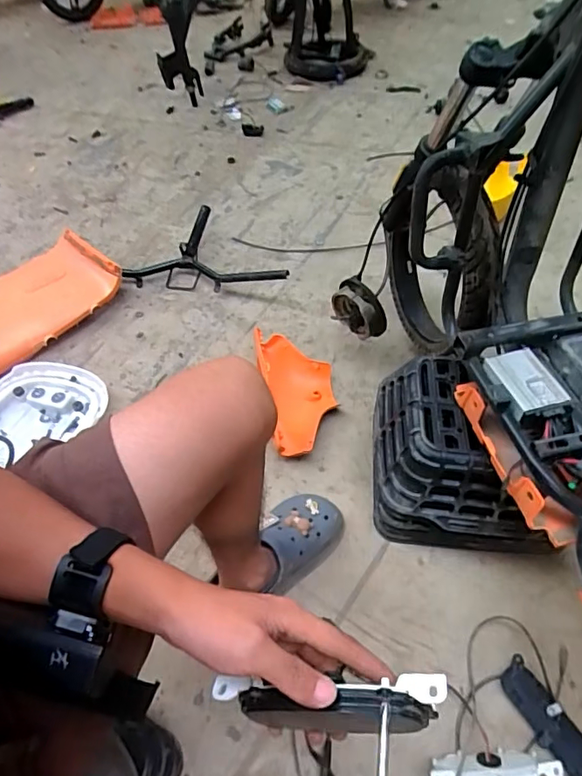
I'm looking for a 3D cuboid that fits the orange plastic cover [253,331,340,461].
[{"bbox_3d":[0.014,0.009,0.984,0.141,0.083,0.290,-7,51,-3],"label":"orange plastic cover"}]

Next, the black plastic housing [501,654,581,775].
[{"bbox_3d":[0.333,0.438,0.634,0.057,0.039,0.163,-25,54,-17],"label":"black plastic housing"}]

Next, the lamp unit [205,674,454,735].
[{"bbox_3d":[0.023,0.206,0.321,0.154,0.066,0.029,-16,47,22],"label":"lamp unit"}]

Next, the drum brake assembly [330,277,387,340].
[{"bbox_3d":[0.132,-0.153,0.952,0.112,0.110,0.048,29,58,23],"label":"drum brake assembly"}]

